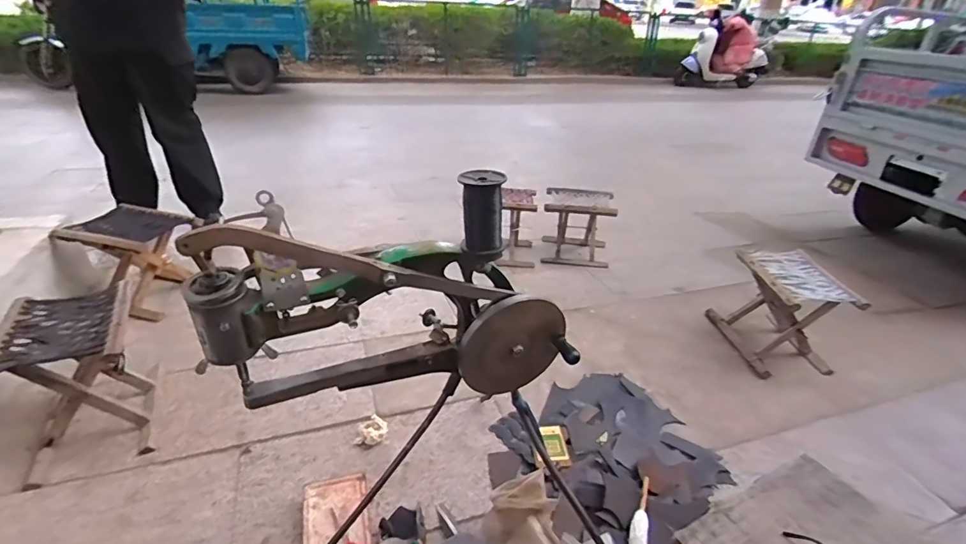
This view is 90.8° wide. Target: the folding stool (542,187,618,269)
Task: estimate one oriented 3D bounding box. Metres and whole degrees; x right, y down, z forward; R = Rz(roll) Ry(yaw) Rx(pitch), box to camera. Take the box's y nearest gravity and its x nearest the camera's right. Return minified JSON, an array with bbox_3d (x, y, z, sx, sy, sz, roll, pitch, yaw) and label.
[{"bbox_3d":[0.376,-0.165,1.926,0.270,0.273,0.291,8,30,8],"label":"folding stool"}]

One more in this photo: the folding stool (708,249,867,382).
[{"bbox_3d":[0.858,0.113,1.385,0.218,0.276,0.289,0,30,-6],"label":"folding stool"}]

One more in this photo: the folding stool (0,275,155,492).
[{"bbox_3d":[-0.921,0.231,1.093,0.240,0.269,0.294,-12,34,-25],"label":"folding stool"}]

